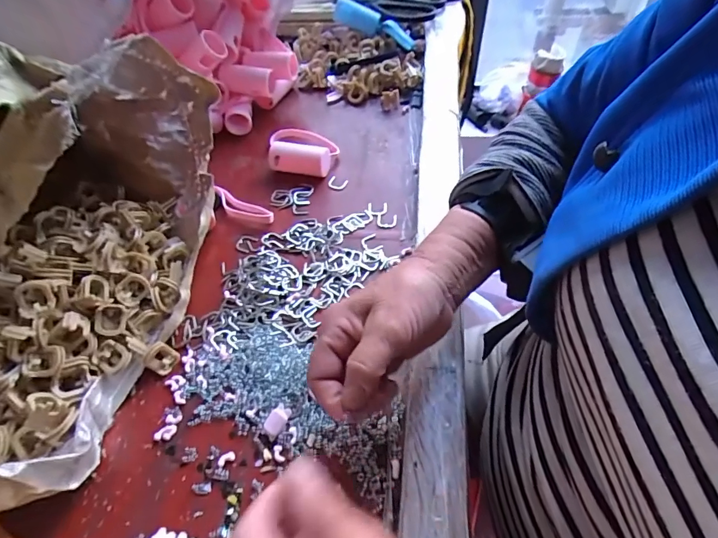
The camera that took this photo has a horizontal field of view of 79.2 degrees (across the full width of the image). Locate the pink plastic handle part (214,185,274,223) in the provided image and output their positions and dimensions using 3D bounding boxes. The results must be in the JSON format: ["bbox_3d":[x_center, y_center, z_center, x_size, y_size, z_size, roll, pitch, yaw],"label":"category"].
[{"bbox_3d":[-0.125,-0.063,0.454,0.083,0.008,0.023,25,58,22],"label":"pink plastic handle part"}]

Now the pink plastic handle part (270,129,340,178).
[{"bbox_3d":[-0.067,-0.136,0.490,0.083,0.028,0.063,10,54,12],"label":"pink plastic handle part"}]

